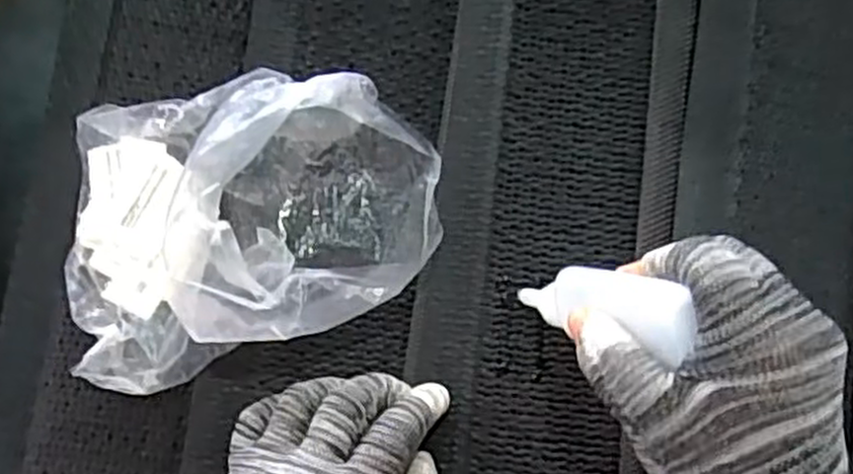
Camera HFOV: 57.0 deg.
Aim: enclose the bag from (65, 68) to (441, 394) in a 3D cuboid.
[{"bbox_3d":[-0.086,-0.012,0.374,0.185,0.076,0.135,-15,84,-3],"label":"bag"}]

